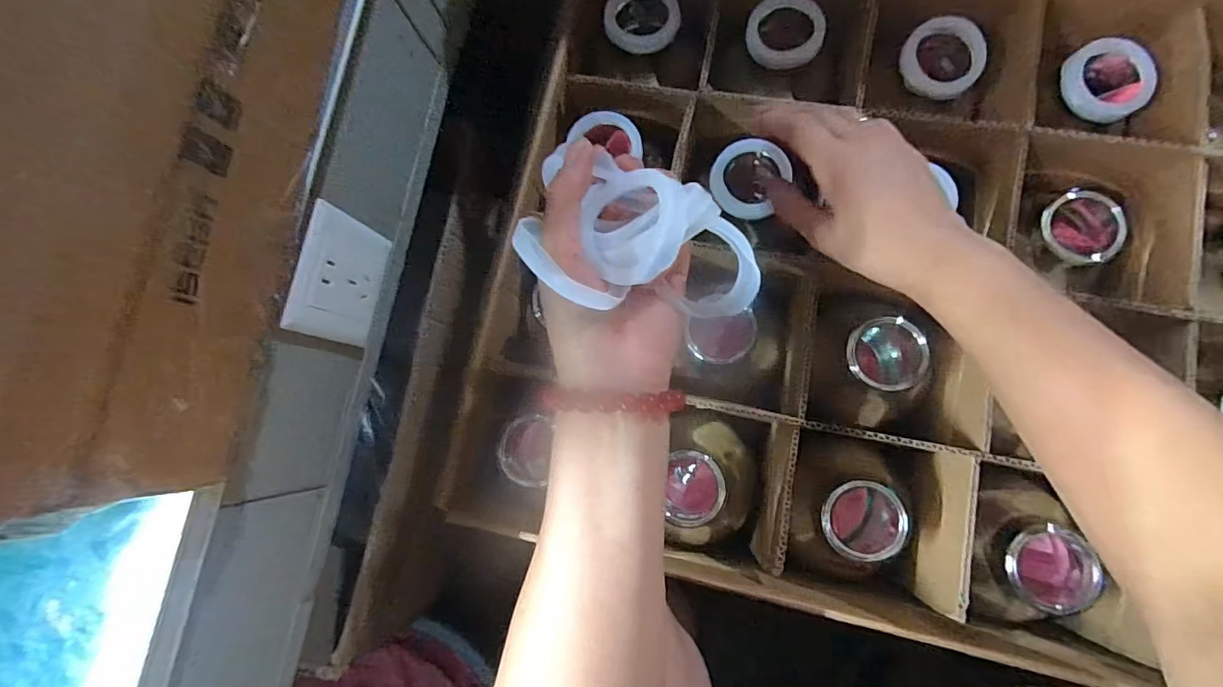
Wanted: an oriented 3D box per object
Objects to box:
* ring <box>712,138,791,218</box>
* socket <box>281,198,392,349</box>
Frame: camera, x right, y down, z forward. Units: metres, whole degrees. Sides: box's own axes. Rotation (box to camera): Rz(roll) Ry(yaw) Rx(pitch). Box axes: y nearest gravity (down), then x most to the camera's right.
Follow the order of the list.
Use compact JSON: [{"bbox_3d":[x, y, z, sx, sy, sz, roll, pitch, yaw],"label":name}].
[{"bbox_3d":[0.099,-0.120,0.388,0.053,0.015,0.054,-1,83,7],"label":"ring"},{"bbox_3d":[-0.184,-0.044,0.367,0.007,0.081,0.083,11,84,8],"label":"socket"}]

